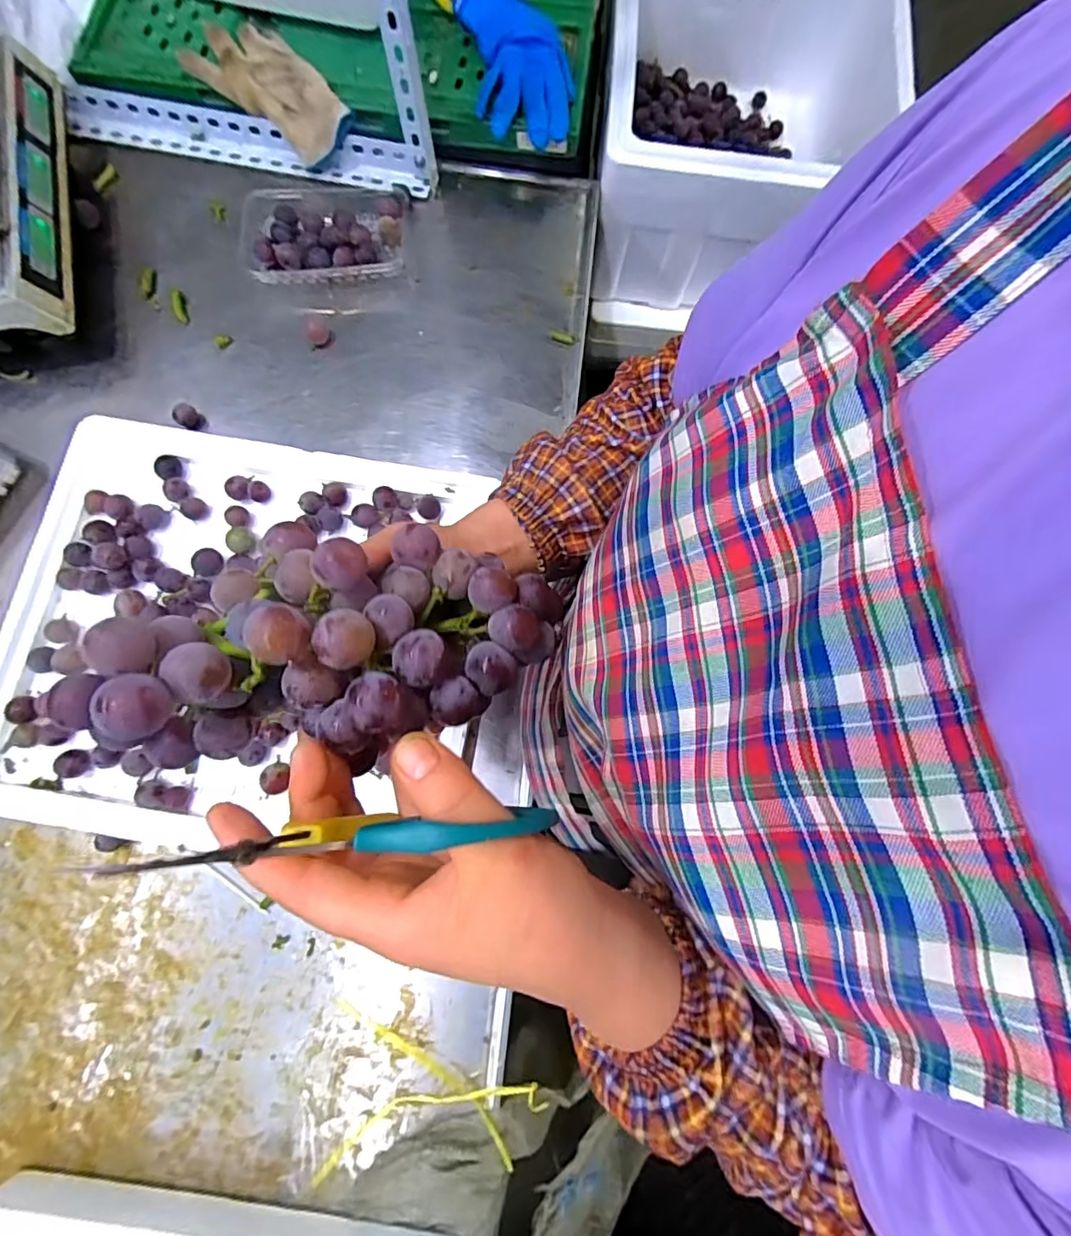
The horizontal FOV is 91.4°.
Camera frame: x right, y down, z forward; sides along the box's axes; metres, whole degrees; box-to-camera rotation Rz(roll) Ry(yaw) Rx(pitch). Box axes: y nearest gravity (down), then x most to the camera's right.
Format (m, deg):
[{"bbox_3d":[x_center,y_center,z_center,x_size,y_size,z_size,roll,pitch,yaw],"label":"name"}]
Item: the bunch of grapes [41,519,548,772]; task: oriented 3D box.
[{"bbox_3d":[-0.094,0.012,0.255,0.213,0.071,0.113,-9,78,-16],"label":"bunch of grapes"}]

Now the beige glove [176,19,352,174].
[{"bbox_3d":[-0.307,-0.600,0.601,0.102,0.057,0.189,-44,82,-9],"label":"beige glove"}]

